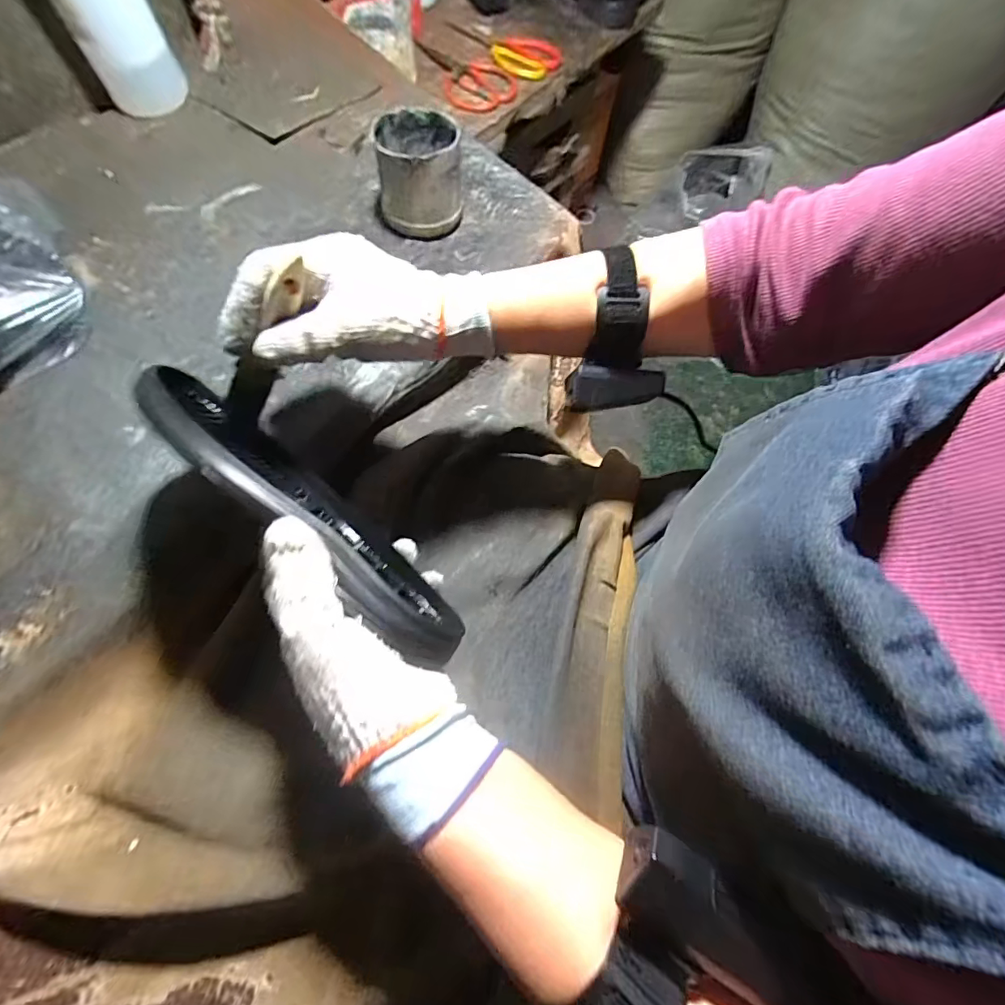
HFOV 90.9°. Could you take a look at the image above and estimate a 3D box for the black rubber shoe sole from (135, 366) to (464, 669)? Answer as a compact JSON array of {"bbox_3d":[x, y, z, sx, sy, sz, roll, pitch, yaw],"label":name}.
[{"bbox_3d":[-0.138,0.004,0.322,0.279,0.119,0.032,39,88,10],"label":"black rubber shoe sole"}]

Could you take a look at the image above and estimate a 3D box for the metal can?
[{"bbox_3d":[-0.087,-0.348,0.528,0.081,0.086,0.092,-3,66,-2],"label":"metal can"}]

